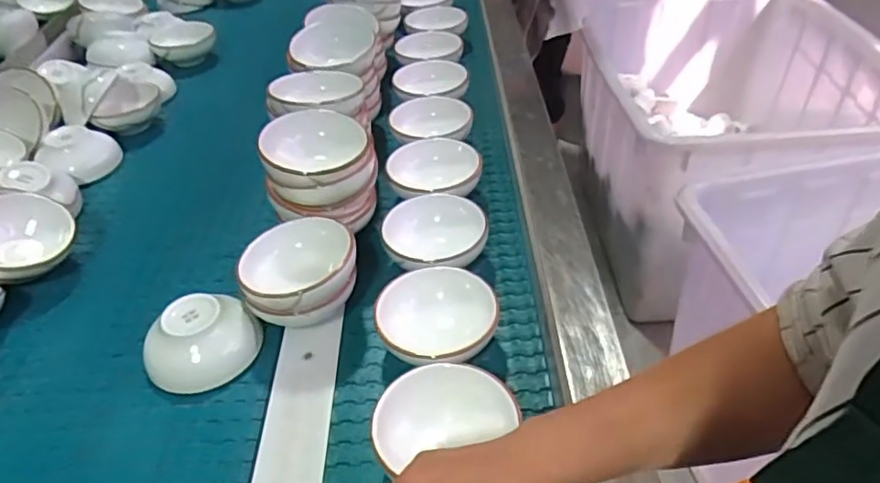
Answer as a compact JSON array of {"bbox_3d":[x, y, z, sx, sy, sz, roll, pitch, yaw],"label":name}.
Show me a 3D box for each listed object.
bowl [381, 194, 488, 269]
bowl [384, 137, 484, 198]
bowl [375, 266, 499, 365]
[{"bbox_3d":[-0.009,0.002,0.650,0.098,0.050,0.100,-5,42,5],"label":"bowl"},{"bbox_3d":[-0.007,-0.071,0.729,0.107,0.050,0.105,-5,42,5],"label":"bowl"},{"bbox_3d":[-0.003,0.077,0.570,0.107,0.047,0.109,-5,42,5],"label":"bowl"}]

